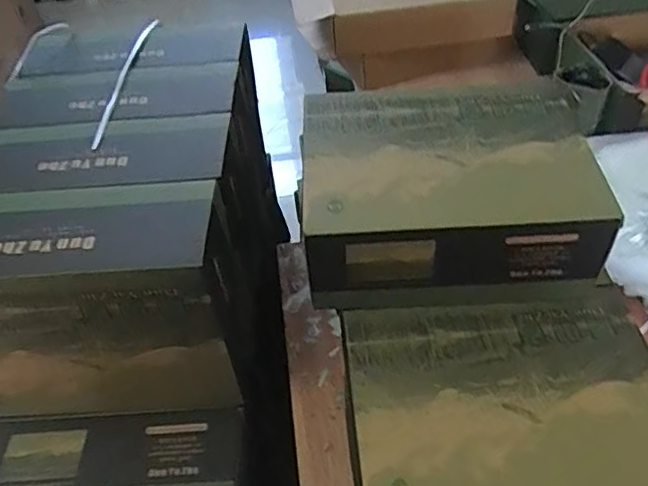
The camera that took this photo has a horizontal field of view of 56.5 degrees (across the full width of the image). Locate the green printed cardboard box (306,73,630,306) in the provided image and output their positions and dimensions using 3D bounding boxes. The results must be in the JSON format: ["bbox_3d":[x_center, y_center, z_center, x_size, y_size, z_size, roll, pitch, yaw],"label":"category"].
[{"bbox_3d":[0.143,-0.066,0.741,0.323,0.131,0.255,-4,45,3],"label":"green printed cardboard box"}]

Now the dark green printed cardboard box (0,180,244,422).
[{"bbox_3d":[-0.269,0.070,0.703,0.330,0.243,0.143,-4,44,3],"label":"dark green printed cardboard box"}]

